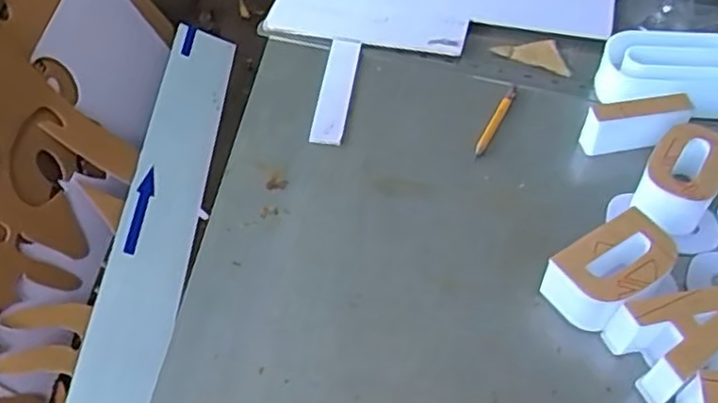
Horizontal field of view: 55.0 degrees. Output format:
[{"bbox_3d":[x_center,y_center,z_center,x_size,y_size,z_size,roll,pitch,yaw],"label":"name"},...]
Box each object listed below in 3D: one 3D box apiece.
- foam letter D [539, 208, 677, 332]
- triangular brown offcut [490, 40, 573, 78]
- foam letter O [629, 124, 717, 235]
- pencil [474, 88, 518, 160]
[{"bbox_3d":[0.180,0.052,0.494,0.086,0.049,0.051,-28,57,-19],"label":"foam letter D"},{"bbox_3d":[0.164,-0.136,0.661,0.063,0.007,0.044,-5,53,-3],"label":"triangular brown offcut"},{"bbox_3d":[0.256,-0.020,0.544,0.054,0.046,0.083,26,58,20],"label":"foam letter O"},{"bbox_3d":[0.122,-0.073,0.613,0.009,0.007,0.091,22,56,17],"label":"pencil"}]

